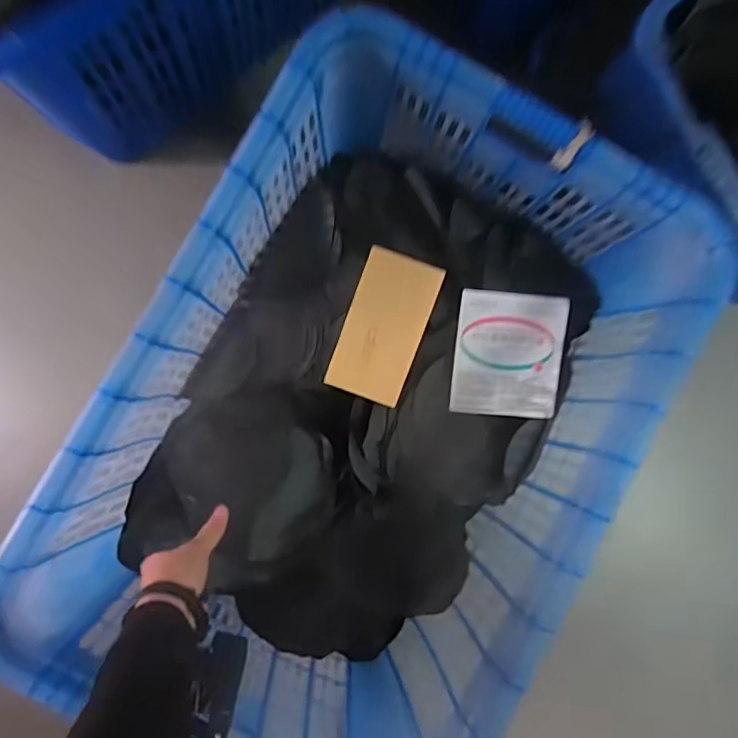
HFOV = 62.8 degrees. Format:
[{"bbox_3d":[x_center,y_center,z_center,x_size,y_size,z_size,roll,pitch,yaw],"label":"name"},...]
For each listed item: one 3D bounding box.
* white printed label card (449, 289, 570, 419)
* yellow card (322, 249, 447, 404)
[{"bbox_3d":[0.183,-0.018,0.793,0.140,0.012,0.160,5,100,-5],"label":"white printed label card"},{"bbox_3d":[0.020,-0.054,0.786,0.101,0.007,0.189,20,98,1],"label":"yellow card"}]

